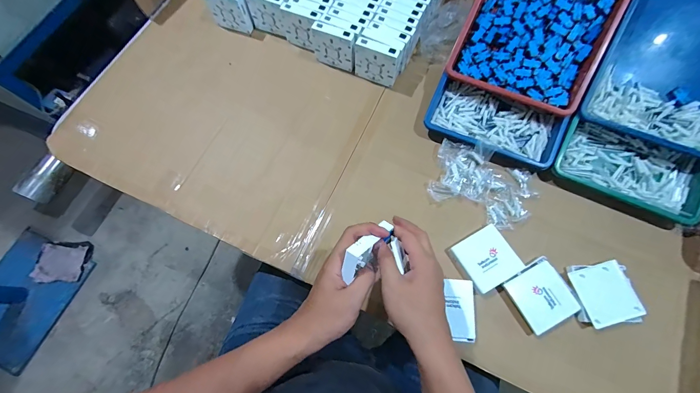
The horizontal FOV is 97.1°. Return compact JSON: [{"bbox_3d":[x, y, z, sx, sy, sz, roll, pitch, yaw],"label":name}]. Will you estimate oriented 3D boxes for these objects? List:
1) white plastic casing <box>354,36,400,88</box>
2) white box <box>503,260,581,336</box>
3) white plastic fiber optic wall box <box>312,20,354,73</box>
[{"bbox_3d":[0.050,-0.264,0.612,0.085,0.081,0.023,26,73,10],"label":"white plastic casing"},{"bbox_3d":[0.300,0.157,0.485,0.083,0.019,0.083,-28,72,-8],"label":"white box"},{"bbox_3d":[-0.031,-0.301,0.630,0.089,0.091,0.023,24,73,9],"label":"white plastic fiber optic wall box"}]

